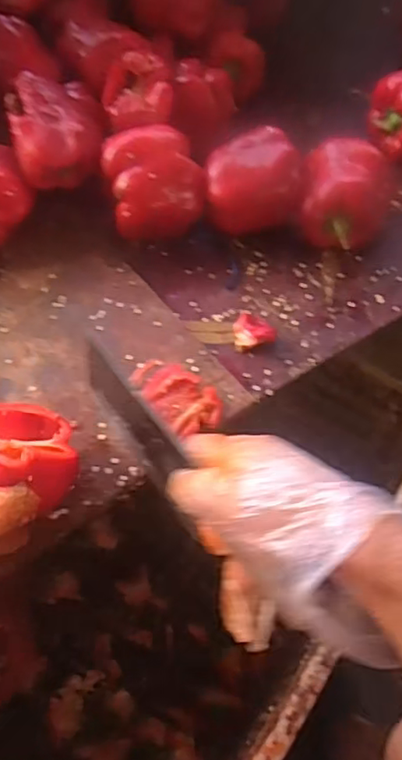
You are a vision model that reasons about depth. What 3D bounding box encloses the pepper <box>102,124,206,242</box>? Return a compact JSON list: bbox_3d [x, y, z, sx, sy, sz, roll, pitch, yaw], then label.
[{"bbox_3d":[-0.043,-0.176,0.551,0.087,0.090,0.075,-12,59,-7],"label":"pepper"}]

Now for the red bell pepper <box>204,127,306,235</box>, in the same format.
[{"bbox_3d":[0.046,-0.179,0.560,0.089,0.079,0.074,-13,60,-7],"label":"red bell pepper"}]

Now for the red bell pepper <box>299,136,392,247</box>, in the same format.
[{"bbox_3d":[0.138,-0.176,0.566,0.083,0.070,0.099,4,59,3],"label":"red bell pepper"}]

